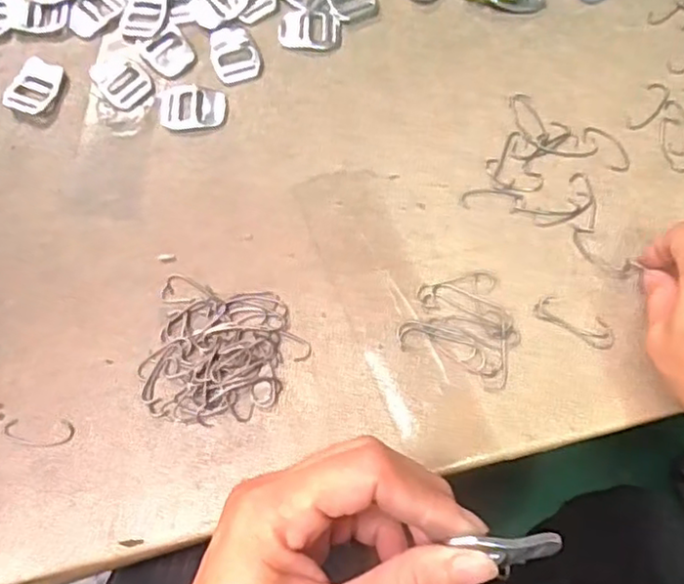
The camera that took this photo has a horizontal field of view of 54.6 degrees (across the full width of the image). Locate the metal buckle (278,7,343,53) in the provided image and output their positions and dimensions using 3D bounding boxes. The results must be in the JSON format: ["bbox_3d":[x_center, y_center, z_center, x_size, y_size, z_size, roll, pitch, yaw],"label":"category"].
[{"bbox_3d":[-0.020,-0.166,0.417,0.039,0.004,0.029,7,72,4],"label":"metal buckle"}]

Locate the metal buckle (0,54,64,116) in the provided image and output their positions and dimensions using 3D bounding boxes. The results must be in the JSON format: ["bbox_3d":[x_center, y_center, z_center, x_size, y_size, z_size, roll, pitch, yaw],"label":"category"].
[{"bbox_3d":[-0.188,-0.126,0.407,0.029,0.005,0.037,22,73,9],"label":"metal buckle"}]

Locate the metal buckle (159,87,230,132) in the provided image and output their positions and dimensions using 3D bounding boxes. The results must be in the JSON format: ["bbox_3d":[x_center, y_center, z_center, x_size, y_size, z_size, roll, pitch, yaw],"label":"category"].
[{"bbox_3d":[-0.090,-0.112,0.400,0.040,0.004,0.029,2,71,2],"label":"metal buckle"}]

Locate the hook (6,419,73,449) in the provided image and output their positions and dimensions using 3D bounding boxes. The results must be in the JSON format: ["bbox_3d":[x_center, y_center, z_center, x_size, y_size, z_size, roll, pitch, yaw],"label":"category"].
[{"bbox_3d":[-0.159,0.074,0.346,0.037,0.004,0.015,1,71,2],"label":"hook"}]

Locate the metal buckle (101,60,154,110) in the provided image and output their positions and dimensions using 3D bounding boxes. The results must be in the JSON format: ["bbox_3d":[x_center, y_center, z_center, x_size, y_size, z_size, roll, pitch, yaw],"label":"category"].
[{"bbox_3d":[-0.132,-0.127,0.405,0.027,0.004,0.028,-41,75,-11],"label":"metal buckle"}]

